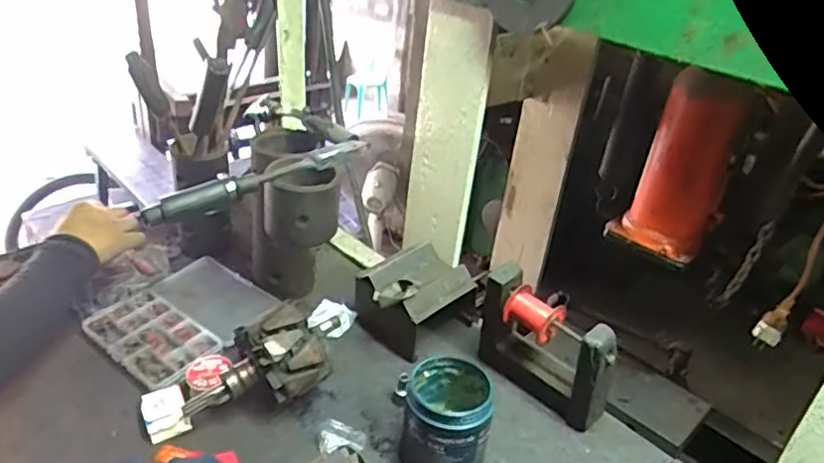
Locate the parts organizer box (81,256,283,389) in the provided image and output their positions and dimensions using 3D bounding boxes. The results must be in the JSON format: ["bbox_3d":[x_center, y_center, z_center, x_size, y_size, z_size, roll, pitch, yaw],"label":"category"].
[{"bbox_3d":[-0.298,0.120,0.827,0.173,0.042,0.200,24,35,27],"label":"parts organizer box"}]

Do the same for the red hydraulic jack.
[{"bbox_3d":[0.377,-0.093,0.864,0.130,0.237,0.118,21,33,22],"label":"red hydraulic jack"}]

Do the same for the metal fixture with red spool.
[{"bbox_3d":[0.150,0.140,0.731,0.047,0.144,0.171,-22,41,-40],"label":"metal fixture with red spool"}]

